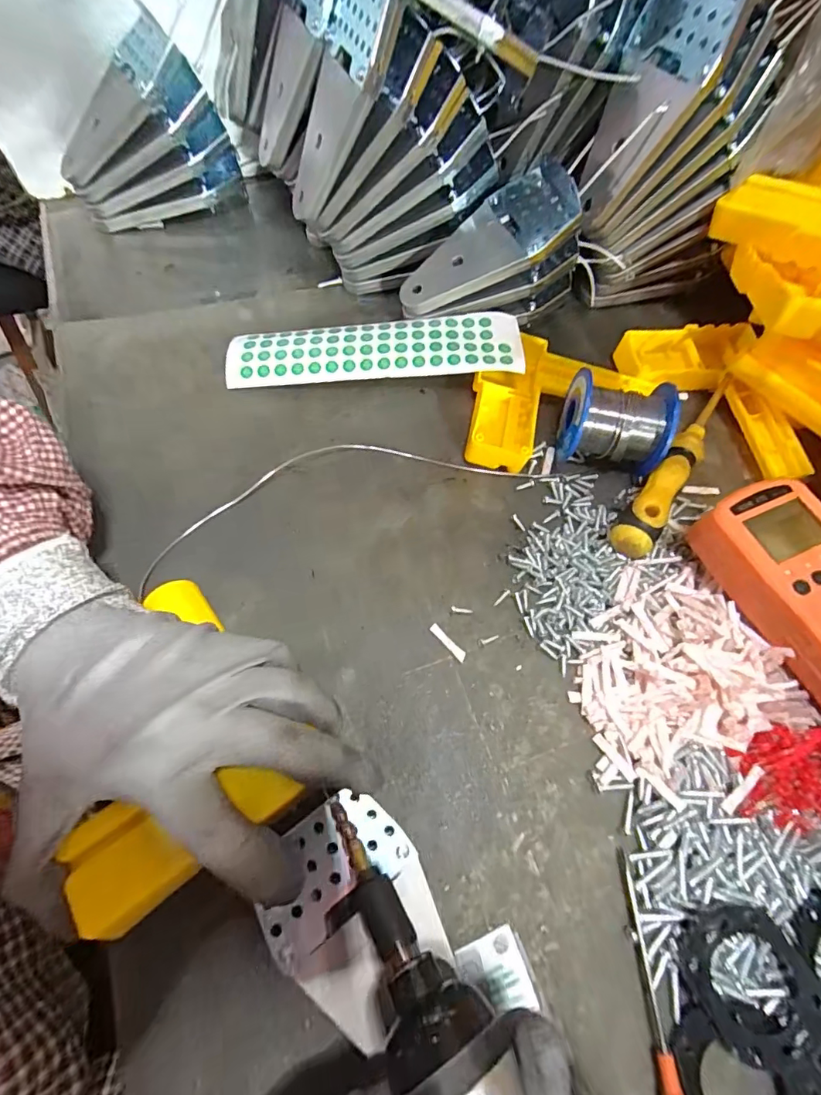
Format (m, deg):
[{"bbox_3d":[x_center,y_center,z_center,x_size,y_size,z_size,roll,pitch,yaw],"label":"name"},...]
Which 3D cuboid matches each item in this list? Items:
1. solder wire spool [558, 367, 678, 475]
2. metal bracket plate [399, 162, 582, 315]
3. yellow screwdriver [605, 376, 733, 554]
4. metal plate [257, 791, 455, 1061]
[{"bbox_3d":[0.143,-0.085,0.347,0.071,0.049,0.052,10,64,3],"label":"solder wire spool"},{"bbox_3d":[0.057,-0.230,0.380,0.142,0.016,0.071,-31,67,10],"label":"metal bracket plate"},{"bbox_3d":[0.190,-0.060,0.347,0.024,0.026,0.175,36,68,15],"label":"yellow screwdriver"},{"bbox_3d":[-0.025,0.159,0.220,0.068,0.012,0.081,-42,72,-19],"label":"metal plate"}]

